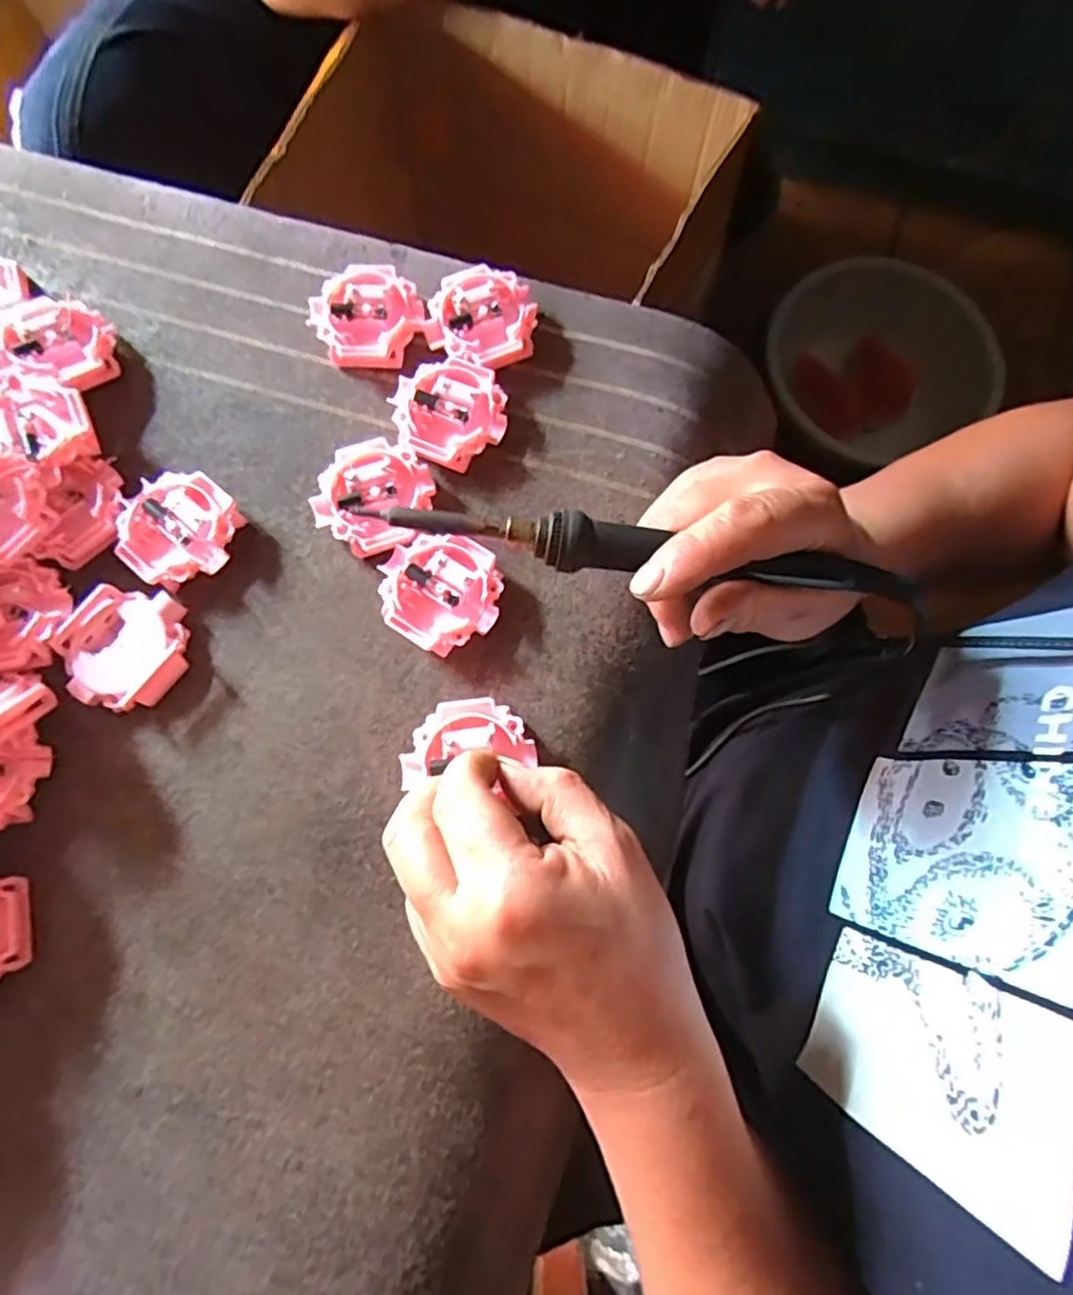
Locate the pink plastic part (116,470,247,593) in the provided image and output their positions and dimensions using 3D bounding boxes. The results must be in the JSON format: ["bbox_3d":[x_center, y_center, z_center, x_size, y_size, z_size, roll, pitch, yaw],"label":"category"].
[{"bbox_3d":[-0.165,-0.054,0.311,0.053,0.014,0.052,0,77,0],"label":"pink plastic part"}]

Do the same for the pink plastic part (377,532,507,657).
[{"bbox_3d":[-0.043,-0.024,0.302,0.052,0.016,0.050,0,77,0],"label":"pink plastic part"}]

